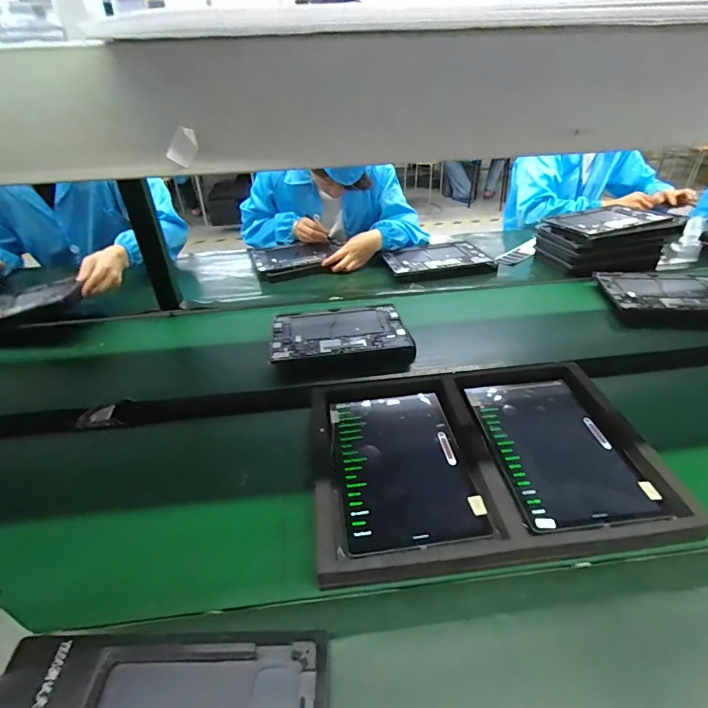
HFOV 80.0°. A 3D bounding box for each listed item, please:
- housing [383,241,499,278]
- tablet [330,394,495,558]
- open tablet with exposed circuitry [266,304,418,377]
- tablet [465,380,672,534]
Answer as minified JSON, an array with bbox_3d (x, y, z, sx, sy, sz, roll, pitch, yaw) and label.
[{"bbox_3d":[0.211,-0.250,1.096,0.260,0.022,0.203,-11,36,-9],"label":"housing"},{"bbox_3d":[0.061,0.139,0.562,0.165,0.009,0.246,-8,36,-5],"label":"tablet"},{"bbox_3d":[-0.025,-0.031,0.823,0.256,0.044,0.177,-4,36,-3],"label":"open tablet with exposed circuitry"},{"bbox_3d":[0.268,0.120,0.571,0.163,0.008,0.249,-6,36,-2],"label":"tablet"}]

